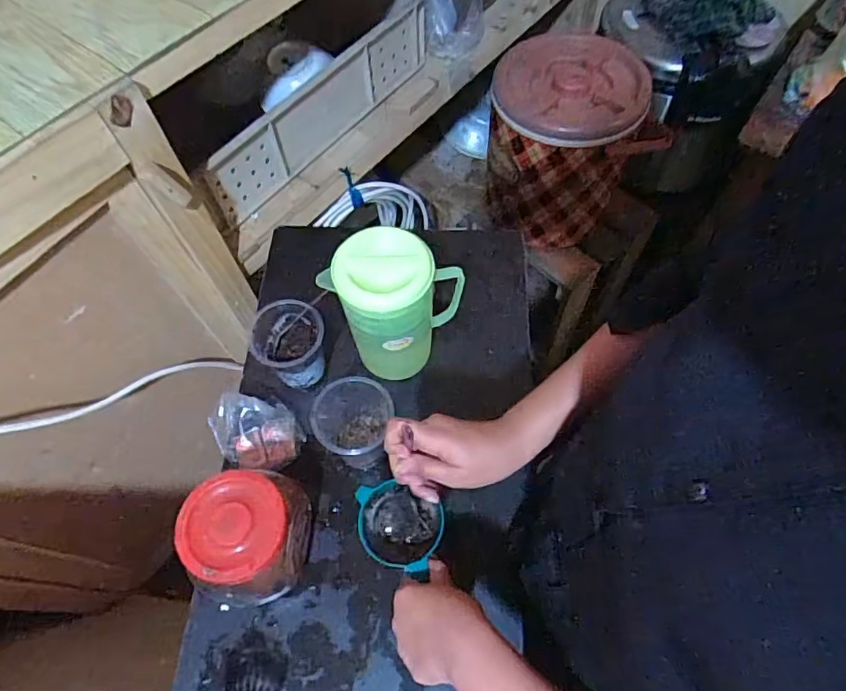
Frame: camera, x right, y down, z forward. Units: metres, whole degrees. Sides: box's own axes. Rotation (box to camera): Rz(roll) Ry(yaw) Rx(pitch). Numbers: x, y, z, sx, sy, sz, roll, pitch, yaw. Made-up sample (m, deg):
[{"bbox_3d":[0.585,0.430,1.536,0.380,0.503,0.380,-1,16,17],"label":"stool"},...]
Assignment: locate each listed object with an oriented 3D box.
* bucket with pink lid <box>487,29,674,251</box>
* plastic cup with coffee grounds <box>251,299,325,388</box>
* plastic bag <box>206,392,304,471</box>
[{"bbox_3d":[0.271,-0.394,1.058,0.271,0.278,0.272,0,63,0],"label":"bucket with pink lid"},{"bbox_3d":[-0.161,0.001,0.678,0.083,0.094,0.078,0,63,0],"label":"plastic cup with coffee grounds"},{"bbox_3d":[-0.210,0.107,0.676,0.114,0.039,0.091,39,69,18],"label":"plastic bag"}]

